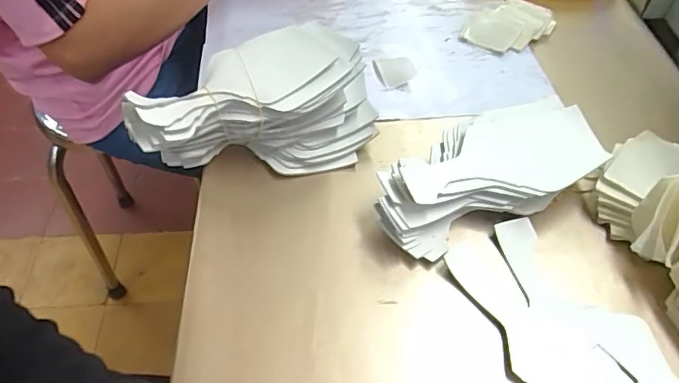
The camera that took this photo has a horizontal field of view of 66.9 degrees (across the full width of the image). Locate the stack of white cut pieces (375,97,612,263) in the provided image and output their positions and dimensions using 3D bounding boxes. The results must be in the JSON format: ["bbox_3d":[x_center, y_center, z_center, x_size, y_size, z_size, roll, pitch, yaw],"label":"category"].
[{"bbox_3d":[0.128,-0.018,0.456,0.208,0.047,0.107,-19,54,-15],"label":"stack of white cut pieces"}]

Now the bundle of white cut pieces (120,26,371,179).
[{"bbox_3d":[-0.079,-0.082,0.481,0.217,0.082,0.112,-7,52,-7],"label":"bundle of white cut pieces"}]

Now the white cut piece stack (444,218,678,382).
[{"bbox_3d":[0.166,0.101,0.389,0.101,0.007,0.182,-23,55,-18],"label":"white cut piece stack"}]

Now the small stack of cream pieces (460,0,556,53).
[{"bbox_3d":[0.198,-0.197,0.605,0.103,0.021,0.069,-31,58,-23],"label":"small stack of cream pieces"}]

